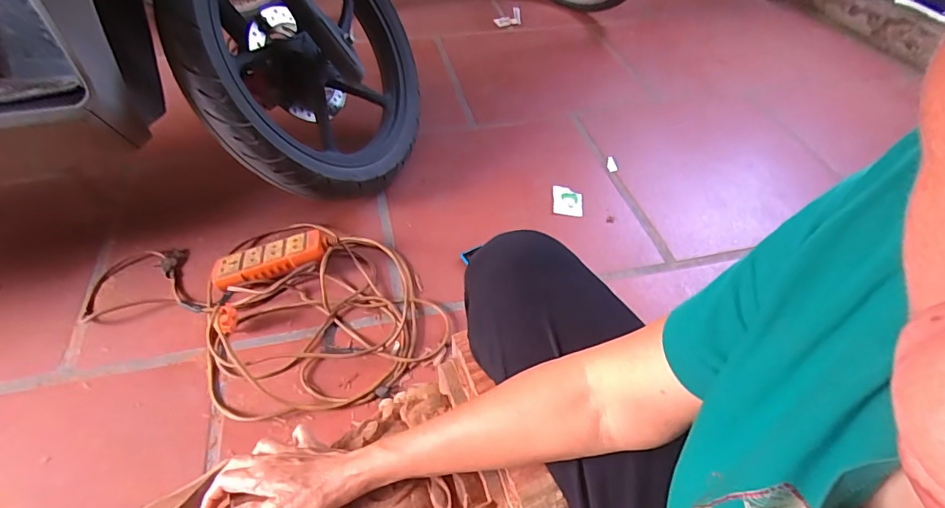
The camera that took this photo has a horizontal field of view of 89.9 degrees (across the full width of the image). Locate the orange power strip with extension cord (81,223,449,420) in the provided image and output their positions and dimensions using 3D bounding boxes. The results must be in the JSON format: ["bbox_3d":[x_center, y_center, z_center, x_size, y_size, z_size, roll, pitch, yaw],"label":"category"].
[{"bbox_3d":[-0.328,0.067,0.782,0.563,0.078,0.345,19,51,13],"label":"orange power strip with extension cord"}]

